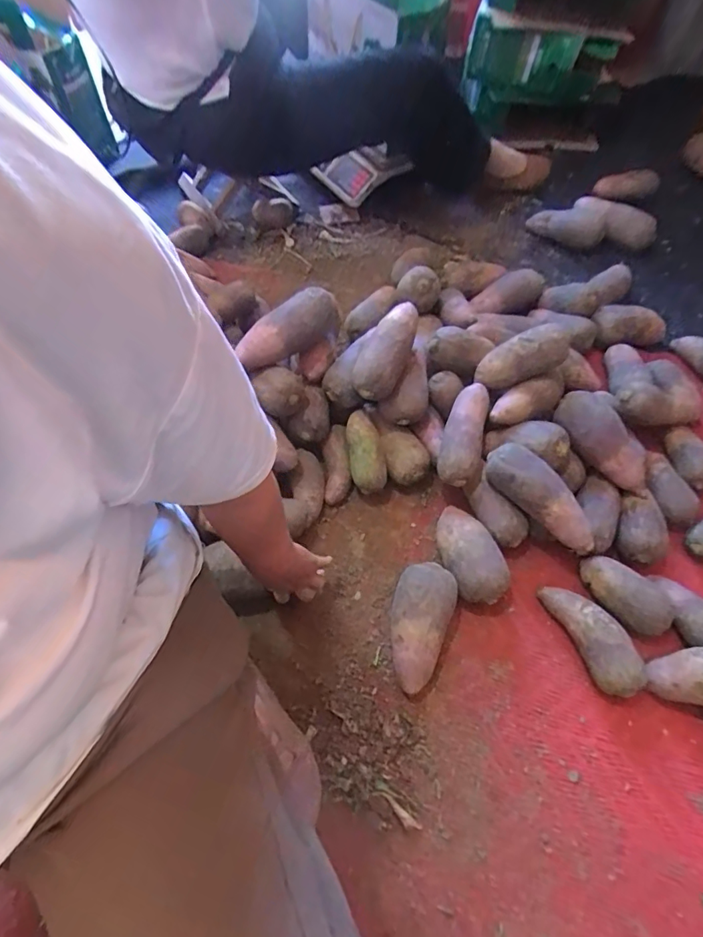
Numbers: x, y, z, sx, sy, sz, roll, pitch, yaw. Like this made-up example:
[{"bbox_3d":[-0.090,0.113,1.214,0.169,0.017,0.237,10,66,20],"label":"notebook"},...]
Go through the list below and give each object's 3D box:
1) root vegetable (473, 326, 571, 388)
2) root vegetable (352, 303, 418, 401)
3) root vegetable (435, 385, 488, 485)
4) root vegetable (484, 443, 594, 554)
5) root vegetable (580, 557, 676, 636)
[{"bbox_3d":[0.274,-0.183,0.781,0.155,0.063,0.057,-23,55,32],"label":"root vegetable"},{"bbox_3d":[0.056,-0.197,0.769,0.076,0.071,0.179,23,76,11],"label":"root vegetable"},{"bbox_3d":[0.185,-0.059,0.784,0.068,0.050,0.173,14,61,7],"label":"root vegetable"},{"bbox_3d":[0.289,0.045,0.730,0.060,0.074,0.197,-38,68,-20],"label":"root vegetable"},{"bbox_3d":[0.402,0.182,0.705,0.127,0.051,0.064,37,66,18],"label":"root vegetable"}]

